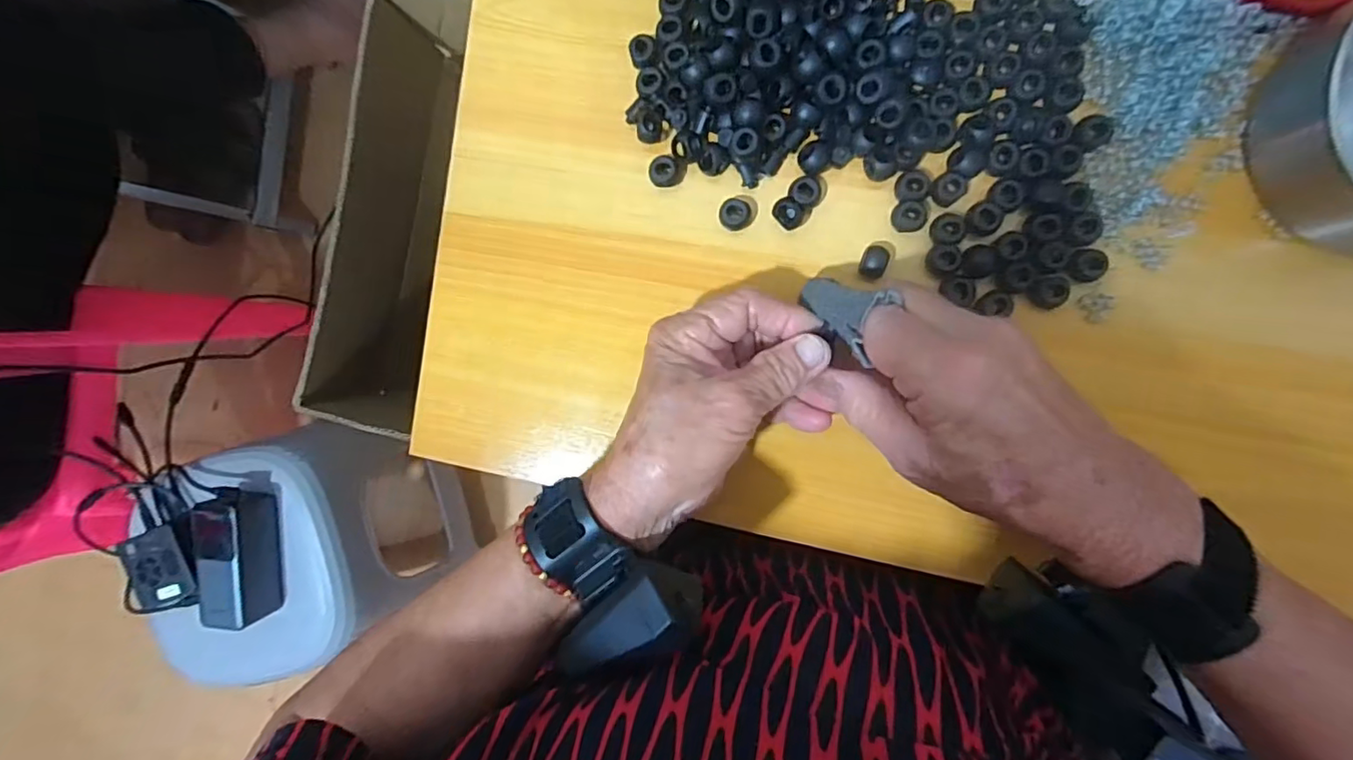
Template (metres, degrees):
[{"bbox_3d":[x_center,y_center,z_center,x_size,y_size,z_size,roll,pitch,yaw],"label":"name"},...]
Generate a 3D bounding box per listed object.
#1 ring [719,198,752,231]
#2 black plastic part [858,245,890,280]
[{"bbox_3d":[0.033,-0.094,0.326,0.017,0.008,0.017,1,94,9],"label":"ring"},{"bbox_3d":[0.107,-0.064,0.315,0.013,0.015,0.018,16,96,8],"label":"black plastic part"}]

